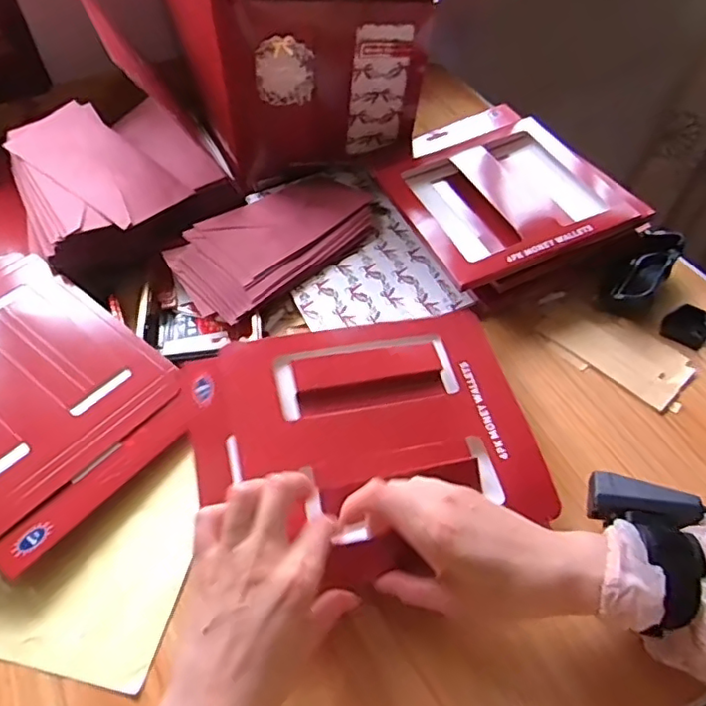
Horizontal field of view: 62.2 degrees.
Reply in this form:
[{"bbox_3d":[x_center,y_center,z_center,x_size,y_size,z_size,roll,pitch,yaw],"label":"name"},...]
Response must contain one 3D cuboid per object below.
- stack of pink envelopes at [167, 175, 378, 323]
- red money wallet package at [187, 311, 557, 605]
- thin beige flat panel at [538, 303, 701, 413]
[{"bbox_3d":[-0.079,-0.126,0.613,0.119,0.027,0.232,36,60,25],"label":"stack of pink envelopes"},{"bbox_3d":[0.011,0.065,0.456,0.251,0.029,0.193,-11,59,-13],"label":"red money wallet package"},{"bbox_3d":[0.246,-0.003,0.545,0.074,0.004,0.134,-36,60,-24],"label":"thin beige flat panel"}]

